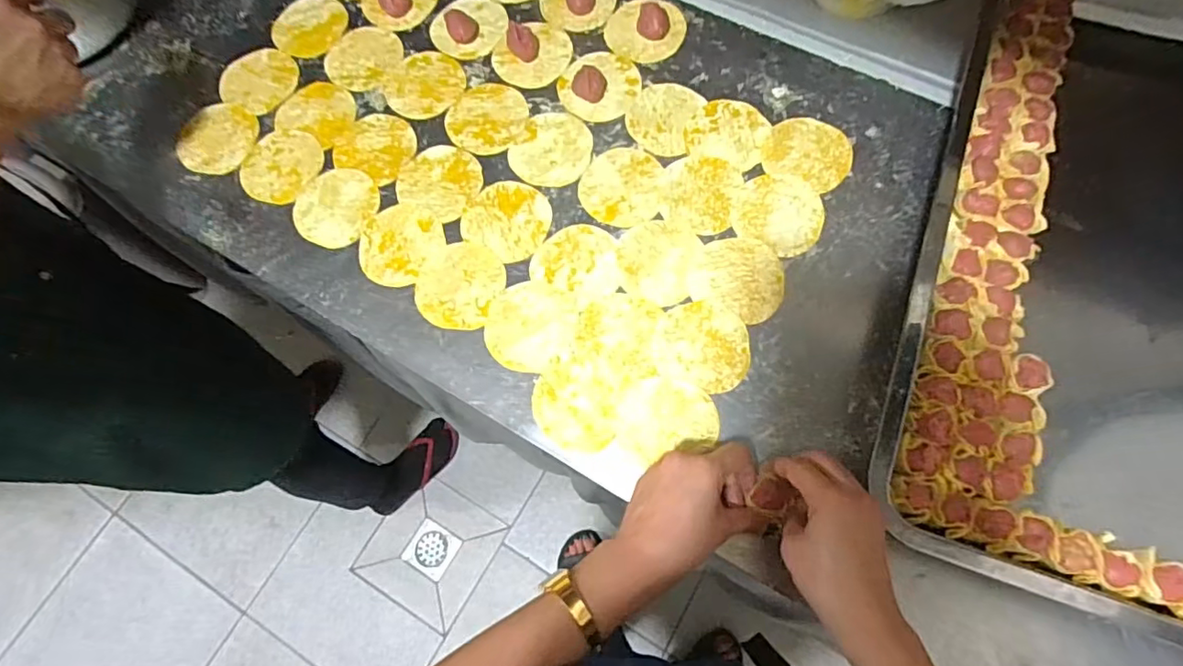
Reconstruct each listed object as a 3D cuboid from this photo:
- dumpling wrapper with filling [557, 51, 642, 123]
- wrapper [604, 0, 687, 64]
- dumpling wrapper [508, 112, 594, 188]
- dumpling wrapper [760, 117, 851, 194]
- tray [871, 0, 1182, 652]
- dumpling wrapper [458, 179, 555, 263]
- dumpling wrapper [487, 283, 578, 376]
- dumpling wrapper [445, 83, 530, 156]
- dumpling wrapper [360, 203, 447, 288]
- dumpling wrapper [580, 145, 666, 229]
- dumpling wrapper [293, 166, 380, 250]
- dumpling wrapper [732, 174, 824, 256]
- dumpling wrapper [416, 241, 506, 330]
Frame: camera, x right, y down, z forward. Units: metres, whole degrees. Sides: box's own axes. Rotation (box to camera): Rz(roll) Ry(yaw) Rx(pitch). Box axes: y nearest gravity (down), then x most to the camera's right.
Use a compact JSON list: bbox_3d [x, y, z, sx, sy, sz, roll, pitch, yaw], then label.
[{"bbox_3d":[0.008,-0.260,0.592,0.081,0.026,0.082,-1,72,2],"label":"dumpling wrapper with filling"},{"bbox_3d":[0.058,-0.326,0.612,0.079,0.016,0.081,-1,72,2],"label":"wrapper"},{"bbox_3d":[-0.038,-0.184,0.579,0.076,0.004,0.084,30,75,11],"label":"dumpling wrapper"},{"bbox_3d":[0.210,-0.177,0.562,0.081,0.004,0.074,-1,72,2],"label":"dumpling wrapper"},{"bbox_3d":[0.485,-0.071,0.490,0.388,0.058,0.622,20,74,8],"label":"tray"},{"bbox_3d":[-0.080,-0.111,0.558,0.081,0.004,0.075,-1,72,2],"label":"dumpling wrapper"},{"bbox_3d":[-0.054,-0.006,0.523,0.081,0.004,0.083,-1,72,2],"label":"dumpling wrapper"},{"bbox_3d":[-0.107,-0.221,0.596,0.082,0.004,0.083,-1,72,2],"label":"dumpling wrapper"},{"bbox_3d":[-0.185,-0.087,0.556,0.076,0.004,0.081,-1,72,2],"label":"dumpling wrapper"},{"bbox_3d":[0.028,-0.143,0.562,0.078,0.004,0.083,-1,72,2],"label":"dumpling wrapper"},{"bbox_3d":[-0.254,-0.126,0.571,0.078,0.005,0.085,-1,72,2],"label":"dumpling wrapper"},{"bbox_3d":[0.177,-0.115,0.547,0.082,0.004,0.078,-1,72,2],"label":"dumpling wrapper"},{"bbox_3d":[-0.123,-0.046,0.538,0.075,0.004,0.084,23,74,9],"label":"dumpling wrapper"}]

